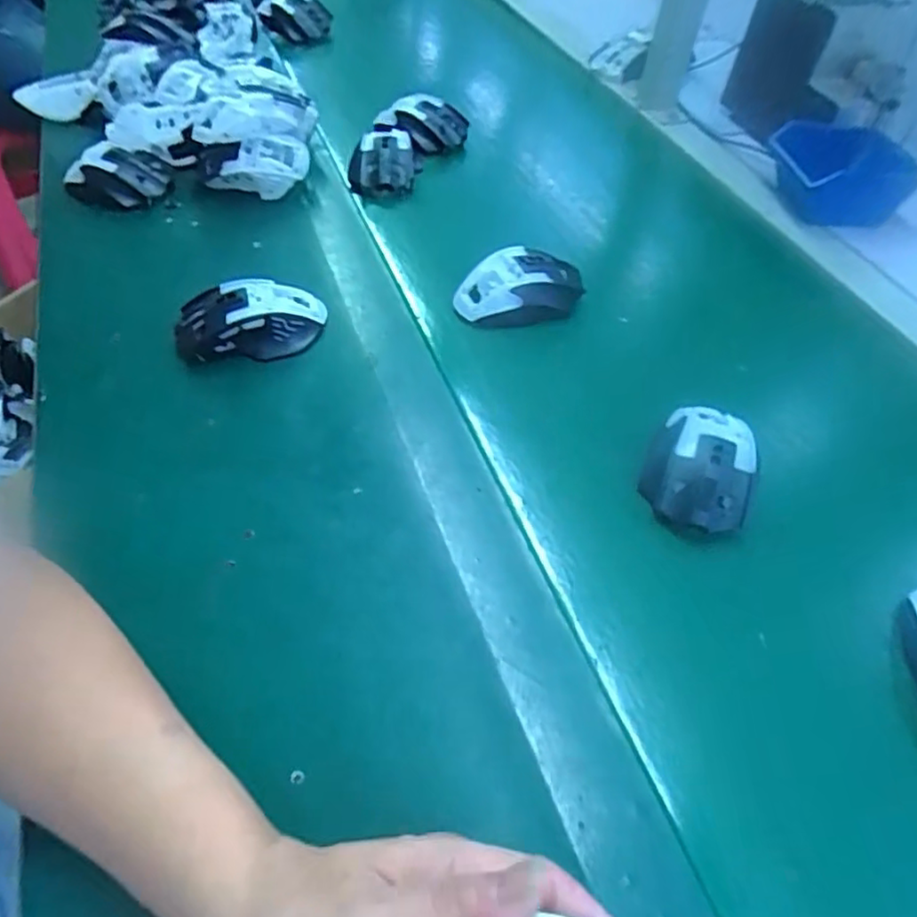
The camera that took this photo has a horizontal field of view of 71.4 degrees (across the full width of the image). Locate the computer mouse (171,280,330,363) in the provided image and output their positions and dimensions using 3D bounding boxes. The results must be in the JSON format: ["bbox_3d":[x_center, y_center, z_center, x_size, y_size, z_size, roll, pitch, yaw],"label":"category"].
[{"bbox_3d":[-0.168,-0.113,0.515,0.112,0.038,0.061,-2,52,-4],"label":"computer mouse"}]

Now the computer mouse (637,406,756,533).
[{"bbox_3d":[0.171,0.004,0.450,0.069,0.033,0.103,19,53,12],"label":"computer mouse"}]

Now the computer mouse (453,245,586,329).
[{"bbox_3d":[0.057,-0.150,0.560,0.116,0.038,0.063,-14,54,-14],"label":"computer mouse"}]

